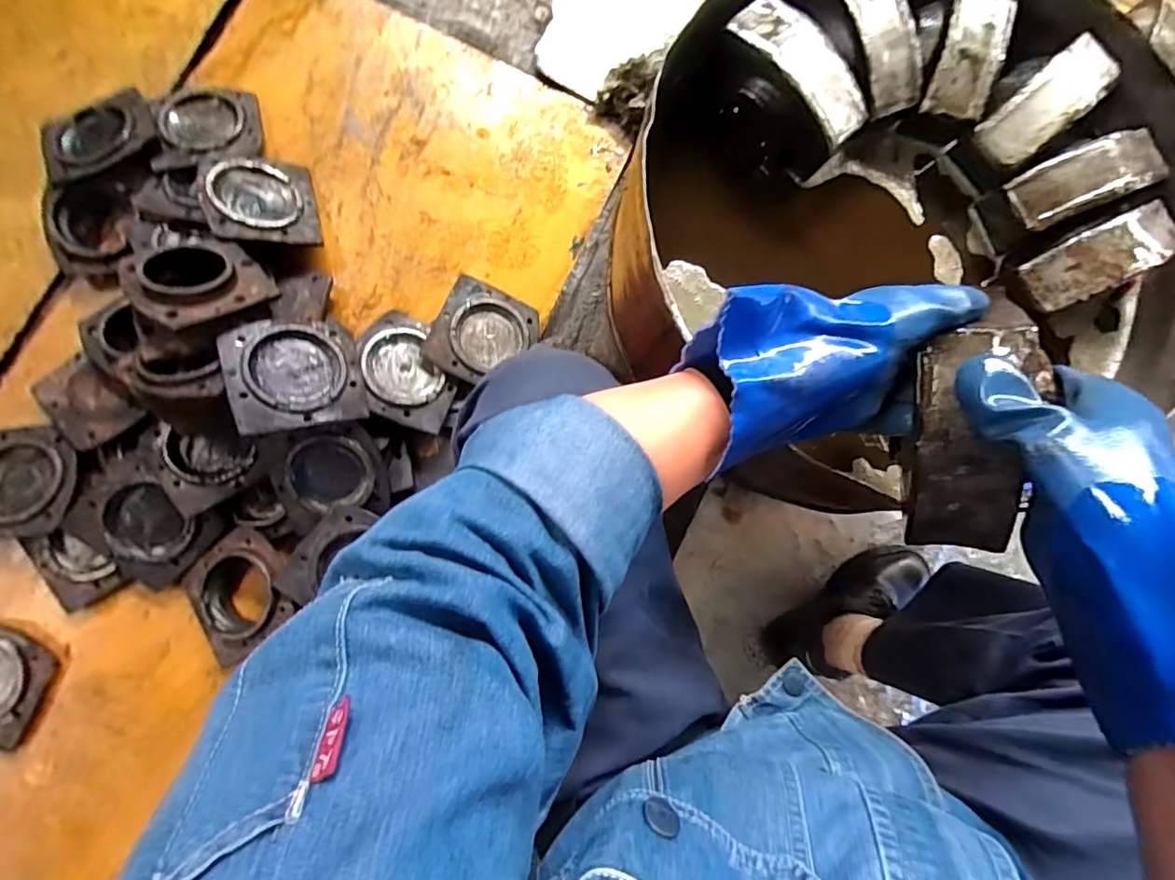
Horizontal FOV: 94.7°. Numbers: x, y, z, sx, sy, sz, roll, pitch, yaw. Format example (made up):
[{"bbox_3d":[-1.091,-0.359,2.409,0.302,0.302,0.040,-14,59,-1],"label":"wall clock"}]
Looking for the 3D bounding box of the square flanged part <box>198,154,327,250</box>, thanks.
[{"bbox_3d":[-0.527,-0.384,0.877,0.161,0.034,0.171,-8,67,-28],"label":"square flanged part"}]

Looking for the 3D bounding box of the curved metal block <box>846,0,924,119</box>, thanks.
[{"bbox_3d":[0.291,-0.417,0.547,0.064,0.034,0.165,-19,88,-7],"label":"curved metal block"}]

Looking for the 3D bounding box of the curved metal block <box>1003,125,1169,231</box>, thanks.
[{"bbox_3d":[0.511,-0.267,0.543,0.160,0.030,0.063,-20,88,-7],"label":"curved metal block"}]

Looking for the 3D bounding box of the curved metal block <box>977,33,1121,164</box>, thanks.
[{"bbox_3d":[0.481,-0.352,0.557,0.163,0.030,0.059,-40,90,-7],"label":"curved metal block"}]

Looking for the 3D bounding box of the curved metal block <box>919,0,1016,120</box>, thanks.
[{"bbox_3d":[0.395,-0.414,0.554,0.061,0.031,0.158,14,84,-4],"label":"curved metal block"}]

